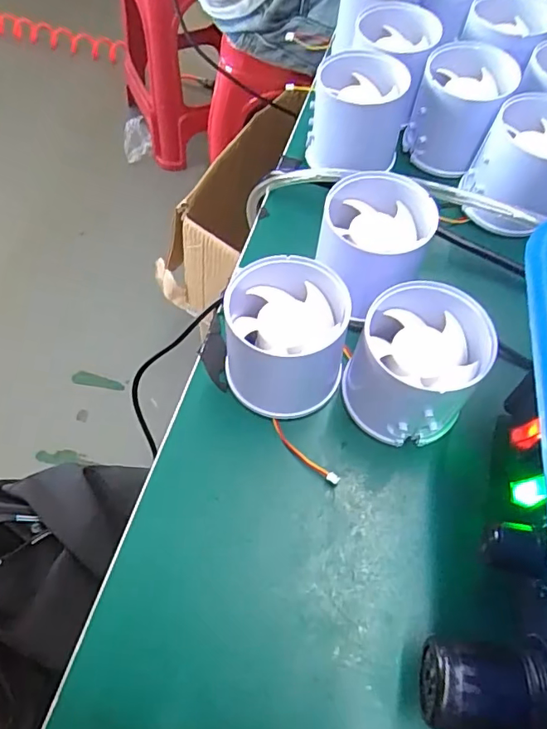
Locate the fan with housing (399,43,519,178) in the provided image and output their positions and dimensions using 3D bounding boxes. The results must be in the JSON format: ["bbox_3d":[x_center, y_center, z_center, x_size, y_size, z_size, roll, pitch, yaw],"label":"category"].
[{"bbox_3d":[0.109,-0.151,0.314,0.048,0.051,0.054,24,63,12],"label":"fan with housing"}]

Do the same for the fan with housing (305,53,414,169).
[{"bbox_3d":[0.050,-0.149,0.321,0.053,0.056,0.044,9,61,4],"label":"fan with housing"}]

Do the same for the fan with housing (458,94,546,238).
[{"bbox_3d":[0.140,-0.109,0.294,0.052,0.052,0.056,34,65,17],"label":"fan with housing"}]

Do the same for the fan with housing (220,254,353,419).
[{"bbox_3d":[0.003,-0.010,0.238,0.049,0.053,0.053,0,61,-1],"label":"fan with housing"}]

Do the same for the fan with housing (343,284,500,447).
[{"bbox_3d":[0.062,-0.001,0.231,0.051,0.056,0.055,0,61,-1],"label":"fan with housing"}]

